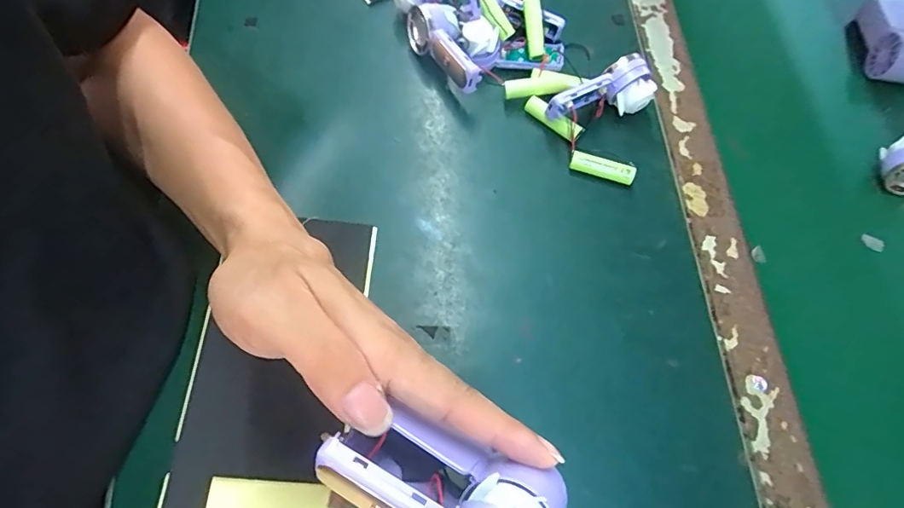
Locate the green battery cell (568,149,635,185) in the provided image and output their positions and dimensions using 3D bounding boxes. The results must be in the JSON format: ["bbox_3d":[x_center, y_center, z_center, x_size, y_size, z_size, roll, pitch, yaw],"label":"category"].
[{"bbox_3d":[0.118,-0.068,0.384,0.050,0.013,0.012,21,69,7],"label":"green battery cell"}]

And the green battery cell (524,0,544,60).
[{"bbox_3d":[0.068,-0.190,0.409,0.012,0.010,0.050,-6,96,-4],"label":"green battery cell"}]

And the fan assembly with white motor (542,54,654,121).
[{"bbox_3d":[0.118,-0.121,0.390,0.085,0.036,0.033,-28,72,-12],"label":"fan assembly with white motor"}]

